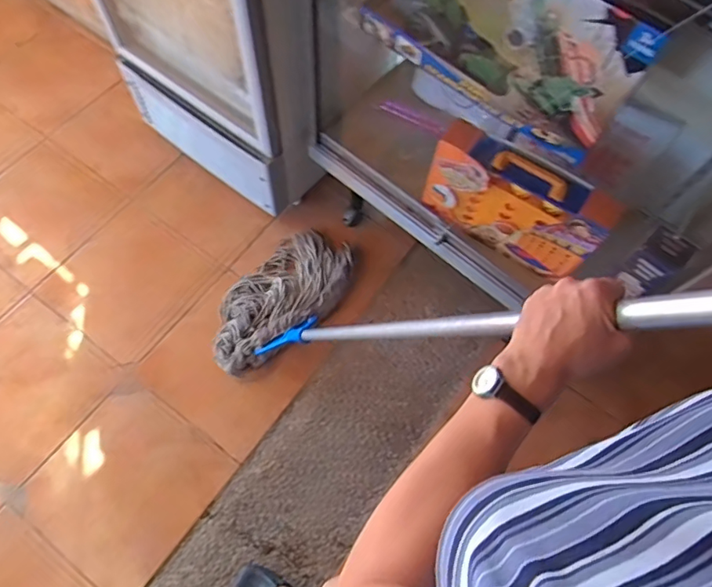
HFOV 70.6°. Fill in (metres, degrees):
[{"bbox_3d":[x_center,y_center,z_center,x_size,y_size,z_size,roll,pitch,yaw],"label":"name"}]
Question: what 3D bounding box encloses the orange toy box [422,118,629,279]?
[{"bbox_3d":[0.332,-0.189,1.074,0.375,0.230,0.092,29,69,9],"label":"orange toy box"}]

